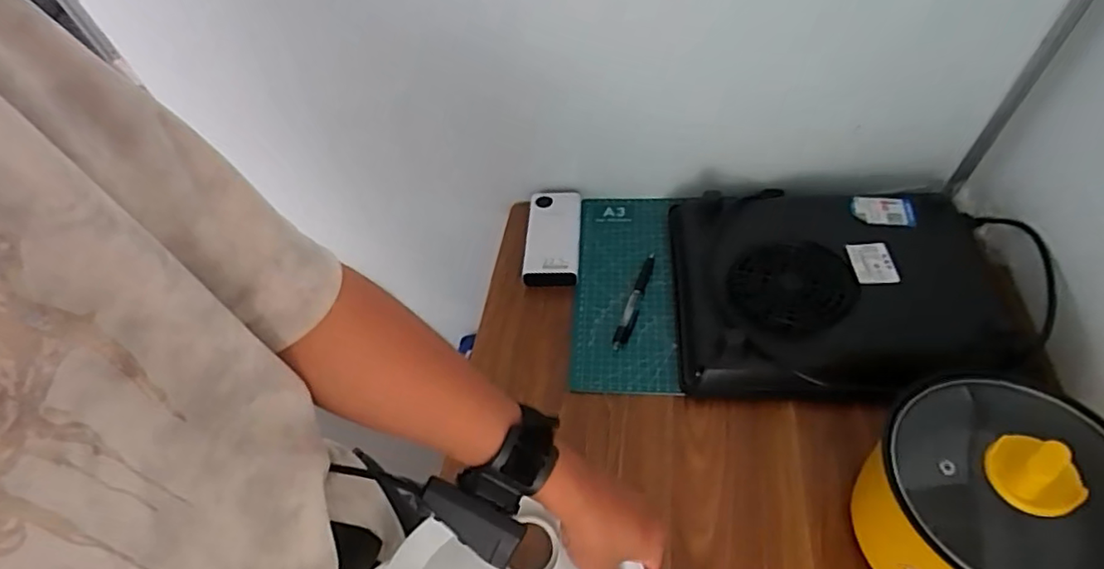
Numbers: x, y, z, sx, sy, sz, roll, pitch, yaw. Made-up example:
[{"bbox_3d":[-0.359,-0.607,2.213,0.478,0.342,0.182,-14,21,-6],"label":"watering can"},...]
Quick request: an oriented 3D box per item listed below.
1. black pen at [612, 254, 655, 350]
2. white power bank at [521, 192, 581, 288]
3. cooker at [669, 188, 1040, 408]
[{"bbox_3d":[0.099,0.017,0.701,0.016,0.013,0.143,15,54,16],"label":"black pen"},{"bbox_3d":[0.001,-0.063,0.768,0.069,0.031,0.146,0,51,5],"label":"white power bank"},{"bbox_3d":[0.316,-0.005,0.664,0.345,0.066,0.289,1,51,6],"label":"cooker"}]

